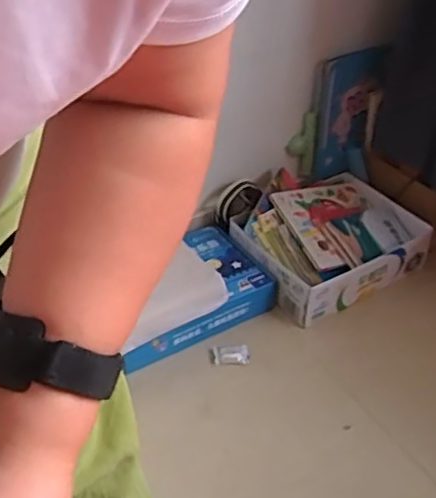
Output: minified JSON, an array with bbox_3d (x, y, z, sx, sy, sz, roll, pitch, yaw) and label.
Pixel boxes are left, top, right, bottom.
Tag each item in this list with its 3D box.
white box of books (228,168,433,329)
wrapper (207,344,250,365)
[{"bbox_3d":[0.232,-0.016,1.394,0.366,0.145,0.290,-21,43,-25],"label":"white box of books"},{"bbox_3d":[0.020,0.199,1.203,0.074,0.009,0.044,-3,39,-5],"label":"wrapper"}]

